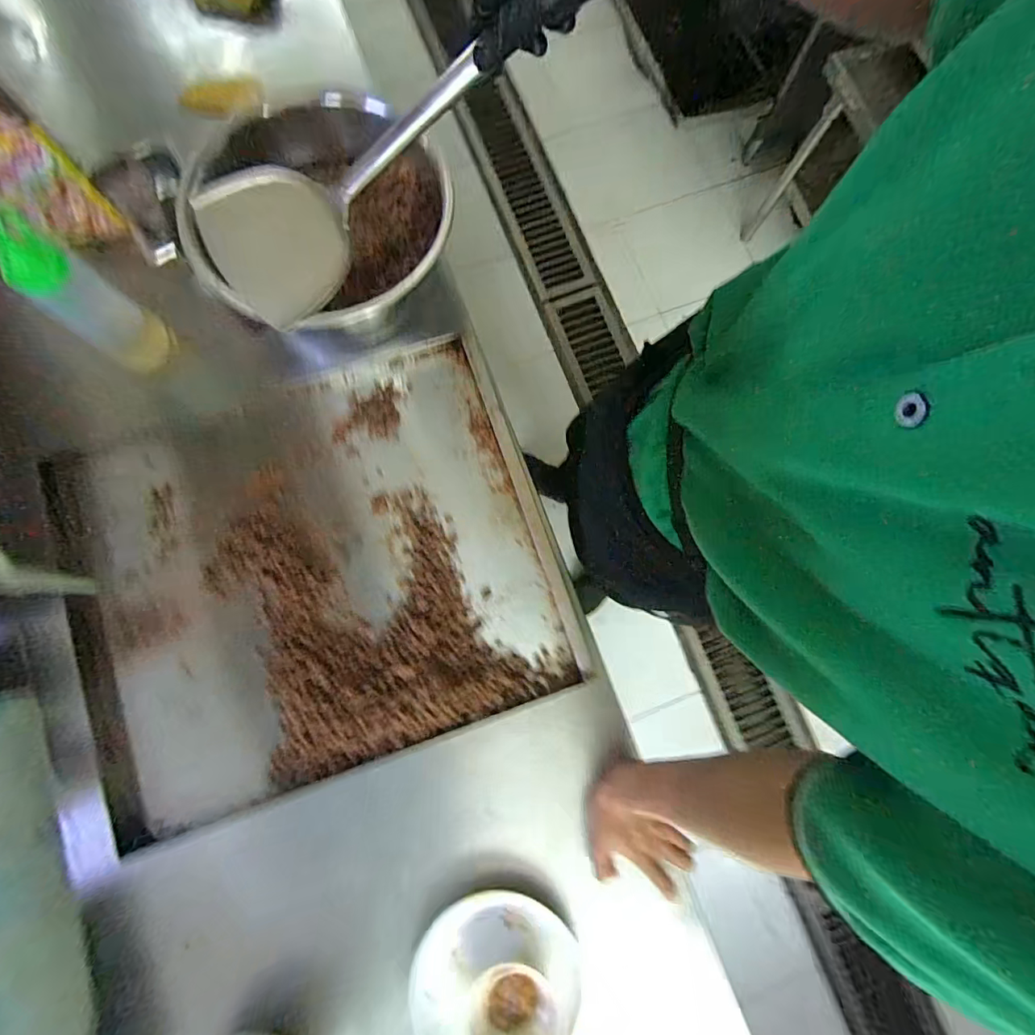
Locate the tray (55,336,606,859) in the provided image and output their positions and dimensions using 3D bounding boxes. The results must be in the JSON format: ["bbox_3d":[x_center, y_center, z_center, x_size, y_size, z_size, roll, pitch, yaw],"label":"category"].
[{"bbox_3d":[-0.274,0.064,0.632,0.610,0.050,0.510,-19,82,-5],"label":"tray"}]

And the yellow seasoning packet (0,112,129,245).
[{"bbox_3d":[-0.649,-0.456,0.631,0.099,0.164,0.035,-38,84,-7],"label":"yellow seasoning packet"}]

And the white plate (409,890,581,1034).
[{"bbox_3d":[-0.024,0.536,0.534,0.187,0.026,0.177,-4,81,-3],"label":"white plate"}]

